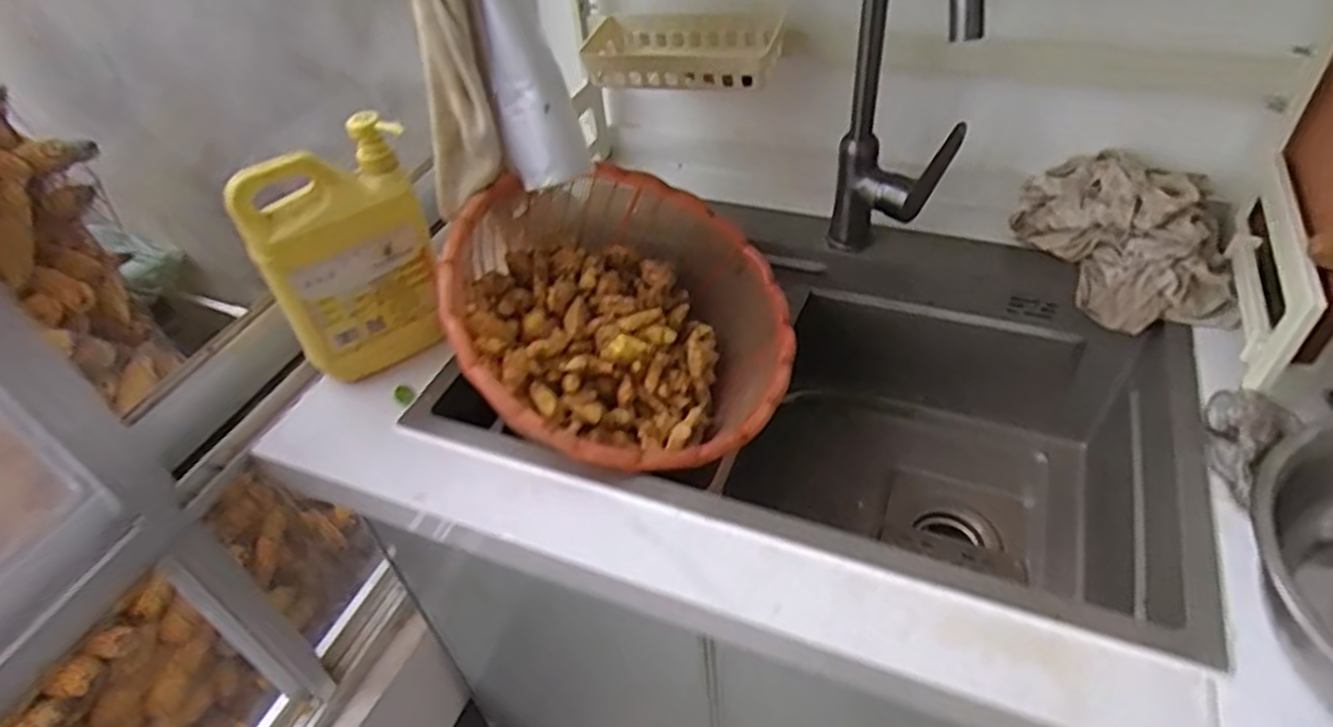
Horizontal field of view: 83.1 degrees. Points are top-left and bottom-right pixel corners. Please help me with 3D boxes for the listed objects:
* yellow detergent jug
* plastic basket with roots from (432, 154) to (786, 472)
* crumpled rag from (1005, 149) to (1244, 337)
[{"bbox_3d":[-0.291,-0.097,0.691,0.139,0.216,0.064,-33,53,-26],"label":"yellow detergent jug"},{"bbox_3d":[-0.058,-0.034,0.776,0.341,0.140,0.361,21,49,-13],"label":"plastic basket with roots"},{"bbox_3d":[0.461,-0.131,0.751,0.204,0.092,0.165,21,50,21],"label":"crumpled rag"}]

